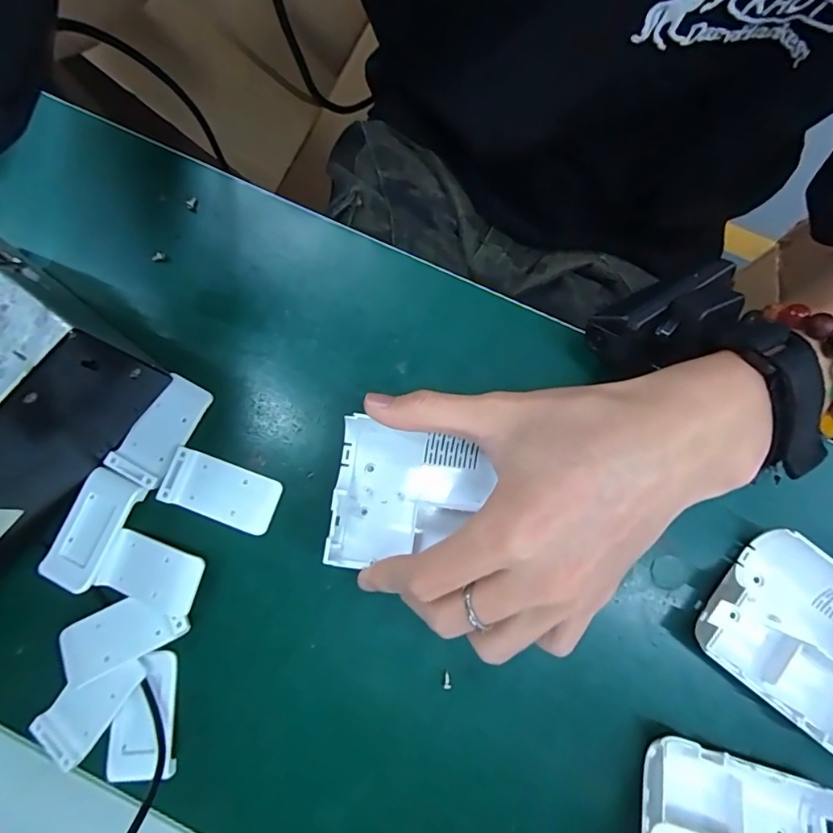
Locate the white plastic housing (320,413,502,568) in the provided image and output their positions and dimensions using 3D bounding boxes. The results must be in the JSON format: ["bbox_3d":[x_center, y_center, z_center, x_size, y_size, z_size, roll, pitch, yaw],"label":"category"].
[{"bbox_3d":[-0.004,0.038,0.228,0.069,0.020,0.064,10,79,3],"label":"white plastic housing"}]

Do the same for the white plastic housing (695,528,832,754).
[{"bbox_3d":[0.179,0.101,0.226,0.080,0.023,0.070,39,82,9],"label":"white plastic housing"}]

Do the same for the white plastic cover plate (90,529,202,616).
[{"bbox_3d":[-0.126,0.074,0.232,0.048,0.006,0.028,17,79,5],"label":"white plastic cover plate"}]

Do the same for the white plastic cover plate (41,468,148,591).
[{"bbox_3d":[-0.158,0.055,0.238,0.028,0.005,0.055,25,80,6],"label":"white plastic cover plate"}]

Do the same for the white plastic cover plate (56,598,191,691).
[{"bbox_3d":[-0.136,0.100,0.229,0.057,0.010,0.027,-25,79,-4],"label":"white plastic cover plate"}]

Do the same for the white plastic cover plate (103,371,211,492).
[{"bbox_3d":[-0.129,0.007,0.248,0.028,0.005,0.054,28,80,7],"label":"white plastic cover plate"}]

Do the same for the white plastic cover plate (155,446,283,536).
[{"bbox_3d":[-0.097,0.037,0.243,0.055,0.007,0.028,19,79,5],"label":"white plastic cover plate"}]

